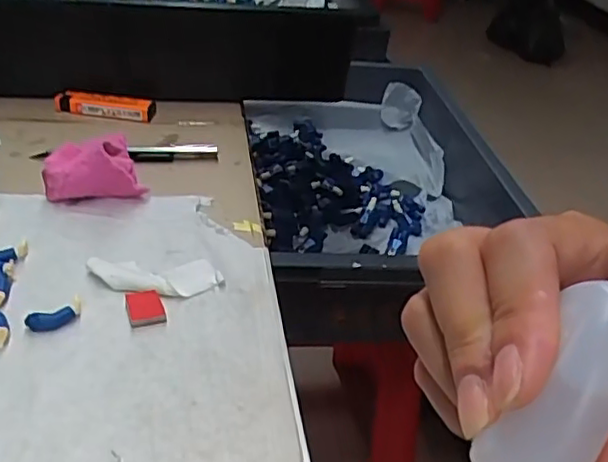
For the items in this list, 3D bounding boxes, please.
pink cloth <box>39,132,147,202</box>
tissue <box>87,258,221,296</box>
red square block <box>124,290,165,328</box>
[{"bbox_3d":[-0.144,-0.044,0.427,0.061,0.037,0.057,-14,39,-28],"label":"pink cloth"},{"bbox_3d":[-0.085,0.026,0.360,0.076,0.006,0.029,2,34,-8],"label":"tissue"},{"bbox_3d":[-0.085,0.041,0.339,0.018,0.004,0.024,-8,37,-21],"label":"red square block"}]

